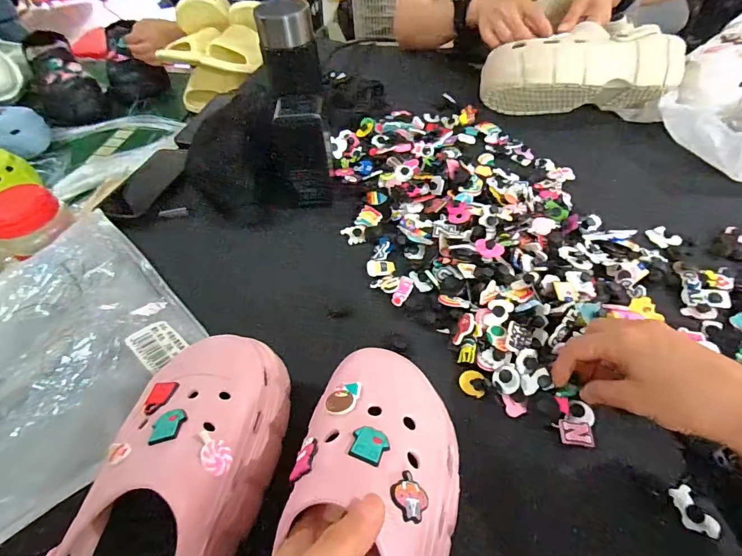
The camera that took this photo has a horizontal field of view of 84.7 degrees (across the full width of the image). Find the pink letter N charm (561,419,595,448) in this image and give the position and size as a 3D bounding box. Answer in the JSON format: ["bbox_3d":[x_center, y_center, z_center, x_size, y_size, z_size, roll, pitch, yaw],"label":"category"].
[{"bbox_3d":[0.168,0.127,0.332,0.025,0.007,0.021,4,53,8],"label":"pink letter N charm"}]

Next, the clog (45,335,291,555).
[{"bbox_3d":[-0.129,0.145,0.257,0.096,0.079,0.236,4,51,7],"label":"clog"}]

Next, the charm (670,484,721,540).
[{"bbox_3d":[0.236,0.172,0.298,0.019,0.004,0.034,-31,51,7],"label":"charm"}]

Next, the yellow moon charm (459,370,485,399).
[{"bbox_3d":[0.091,0.095,0.366,0.021,0.004,0.023,0,68,7],"label":"yellow moon charm"}]

